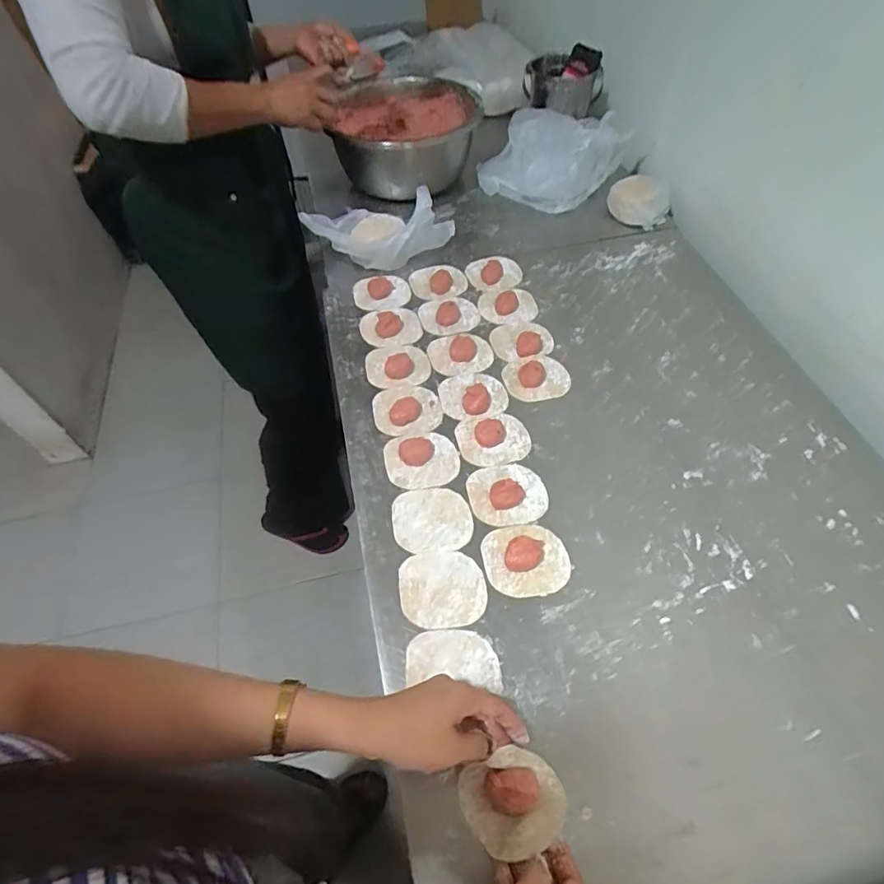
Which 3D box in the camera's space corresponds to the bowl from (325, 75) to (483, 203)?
[{"bbox_3d":[-0.058,-0.549,0.965,0.226,0.144,0.238,-1,55,1],"label":"bowl"}]

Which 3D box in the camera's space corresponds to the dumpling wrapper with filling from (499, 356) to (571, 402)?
[{"bbox_3d":[0.127,-0.089,0.698,0.089,0.016,0.072,-13,56,-8],"label":"dumpling wrapper with filling"}]

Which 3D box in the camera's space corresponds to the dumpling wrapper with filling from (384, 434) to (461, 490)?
[{"bbox_3d":[-0.025,0.017,0.625,0.086,0.015,0.079,-1,55,1],"label":"dumpling wrapper with filling"}]

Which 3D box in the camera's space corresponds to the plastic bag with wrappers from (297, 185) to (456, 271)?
[{"bbox_3d":[-0.098,-0.342,0.832,0.223,0.095,0.100,5,55,5],"label":"plastic bag with wrappers"}]

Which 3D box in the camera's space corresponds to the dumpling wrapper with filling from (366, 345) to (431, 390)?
[{"bbox_3d":[-0.061,-0.109,0.715,0.085,0.017,0.078,-1,55,1],"label":"dumpling wrapper with filling"}]

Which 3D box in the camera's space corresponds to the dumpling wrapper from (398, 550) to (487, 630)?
[{"bbox_3d":[0.001,0.149,0.536,0.085,0.004,0.078,-5,56,-3],"label":"dumpling wrapper"}]

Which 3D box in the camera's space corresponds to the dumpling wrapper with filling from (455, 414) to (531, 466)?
[{"bbox_3d":[0.063,-0.007,0.642,0.086,0.014,0.073,-12,56,-7],"label":"dumpling wrapper with filling"}]

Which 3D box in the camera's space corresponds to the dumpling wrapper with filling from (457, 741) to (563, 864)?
[{"bbox_3d":[0.058,0.285,0.417,0.079,0.028,0.068,-22,57,-13],"label":"dumpling wrapper with filling"}]

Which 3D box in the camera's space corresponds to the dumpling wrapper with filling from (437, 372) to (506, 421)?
[{"bbox_3d":[0.041,-0.064,0.681,0.085,0.017,0.074,-9,55,-4],"label":"dumpling wrapper with filling"}]

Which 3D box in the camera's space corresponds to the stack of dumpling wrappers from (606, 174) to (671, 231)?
[{"bbox_3d":[0.340,-0.416,0.902,0.105,0.054,0.077,20,58,15],"label":"stack of dumpling wrappers"}]

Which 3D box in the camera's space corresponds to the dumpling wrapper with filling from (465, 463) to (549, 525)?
[{"bbox_3d":[0.075,0.053,0.590,0.087,0.030,0.076,-7,55,-4],"label":"dumpling wrapper with filling"}]

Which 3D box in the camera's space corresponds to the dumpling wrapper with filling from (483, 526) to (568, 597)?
[{"bbox_3d":[0.088,0.117,0.541,0.086,0.024,0.078,-8,55,-4],"label":"dumpling wrapper with filling"}]

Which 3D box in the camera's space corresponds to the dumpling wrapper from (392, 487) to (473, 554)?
[{"bbox_3d":[-0.011,0.085,0.581,0.085,0.004,0.076,-8,55,-4],"label":"dumpling wrapper"}]

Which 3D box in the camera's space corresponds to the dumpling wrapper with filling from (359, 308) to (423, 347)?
[{"bbox_3d":[-0.075,-0.170,0.759,0.084,0.013,0.082,-1,55,1],"label":"dumpling wrapper with filling"}]

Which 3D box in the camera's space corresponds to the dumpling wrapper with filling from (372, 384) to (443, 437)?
[{"bbox_3d":[-0.045,-0.048,0.667,0.085,0.021,0.080,-12,56,-6],"label":"dumpling wrapper with filling"}]

